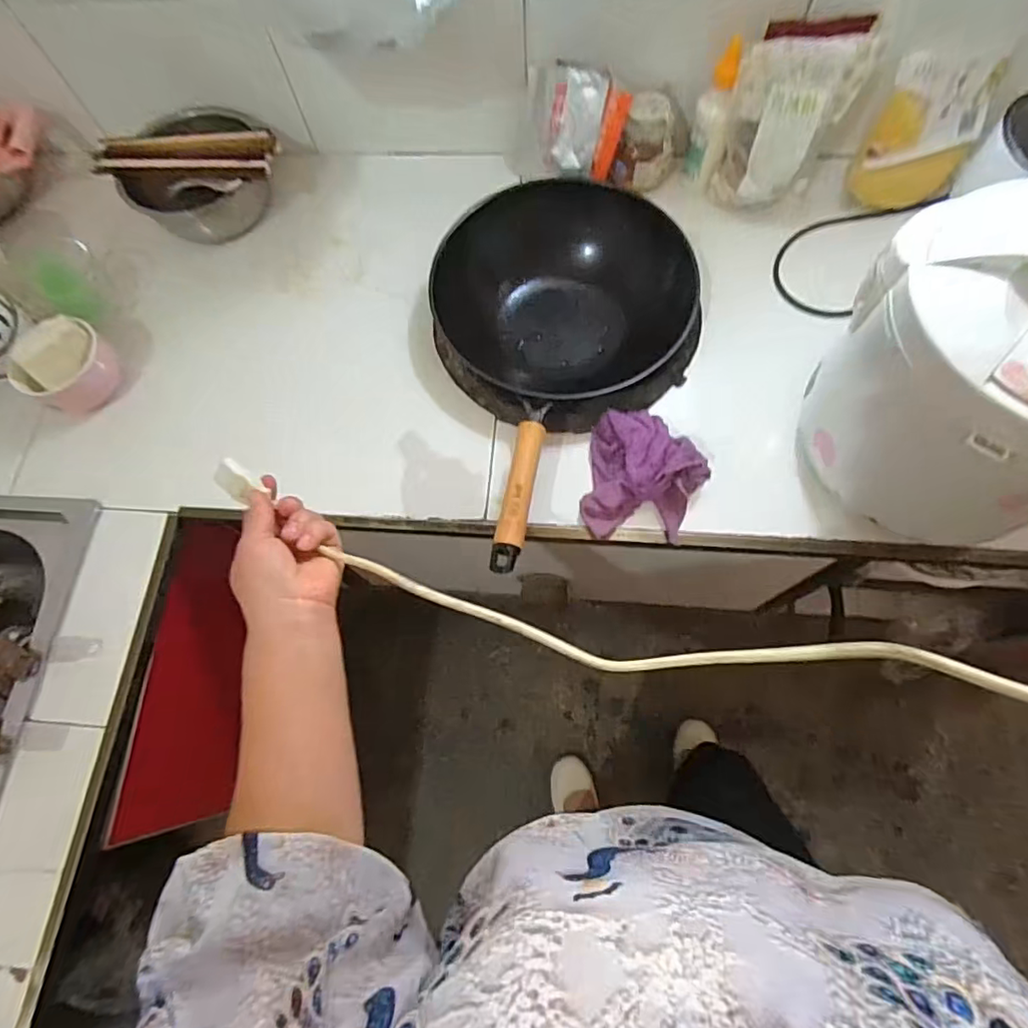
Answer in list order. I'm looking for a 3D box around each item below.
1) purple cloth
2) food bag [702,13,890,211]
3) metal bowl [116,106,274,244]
[{"bbox_3d":[0.149,-0.039,0.645,0.130,0.050,0.144,10,72,6],"label":"purple cloth"},{"bbox_3d":[0.336,-0.506,0.718,0.159,0.187,0.121,10,72,6],"label":"food bag"},{"bbox_3d":[-0.422,-0.486,0.809,0.192,0.090,0.192,-1,71,2],"label":"metal bowl"}]

